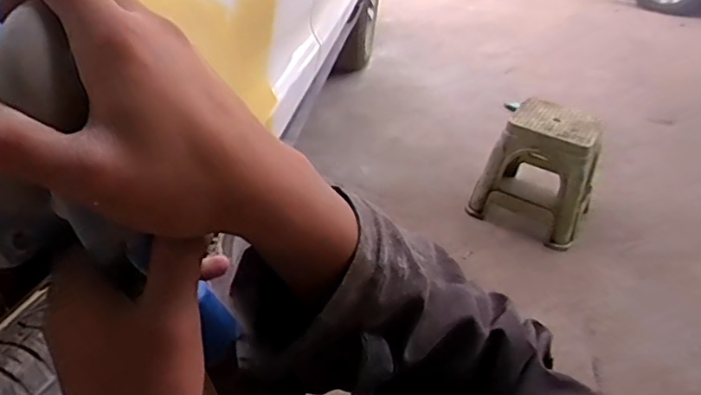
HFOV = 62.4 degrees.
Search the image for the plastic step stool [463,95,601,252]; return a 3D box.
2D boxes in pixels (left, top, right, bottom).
[{"bbox_3d":[0.618,-0.075,1.879,0.333,0.384,0.378,23,37,21],"label":"plastic step stool"}]

